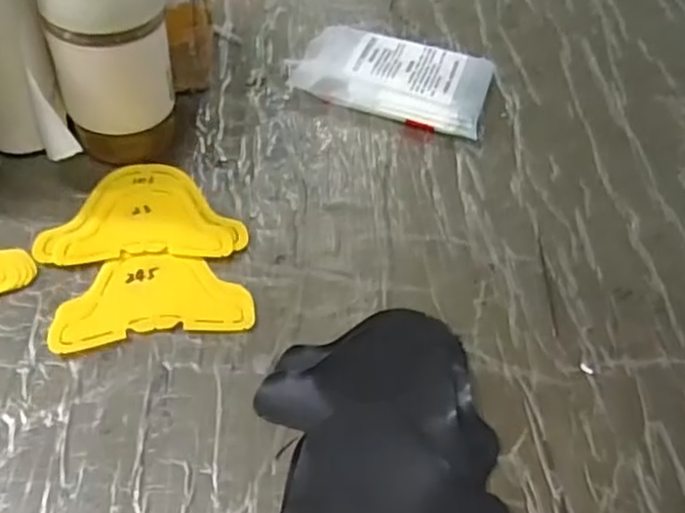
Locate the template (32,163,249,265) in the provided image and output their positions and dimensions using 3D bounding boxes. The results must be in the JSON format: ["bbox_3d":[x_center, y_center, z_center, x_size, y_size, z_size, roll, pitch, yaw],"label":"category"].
[{"bbox_3d":[-0.149,-0.035,0.503,0.142,0.004,0.097,-4,50,-9],"label":"template"}]

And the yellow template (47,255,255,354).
[{"bbox_3d":[-0.128,0.026,0.452,0.126,0.006,0.070,-7,51,-11],"label":"yellow template"}]

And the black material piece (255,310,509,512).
[{"bbox_3d":[0.014,0.106,0.399,0.150,0.011,0.158,-6,51,-11],"label":"black material piece"}]

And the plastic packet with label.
[{"bbox_3d":[0.048,-0.169,0.627,0.177,0.027,0.098,16,50,8],"label":"plastic packet with label"}]

